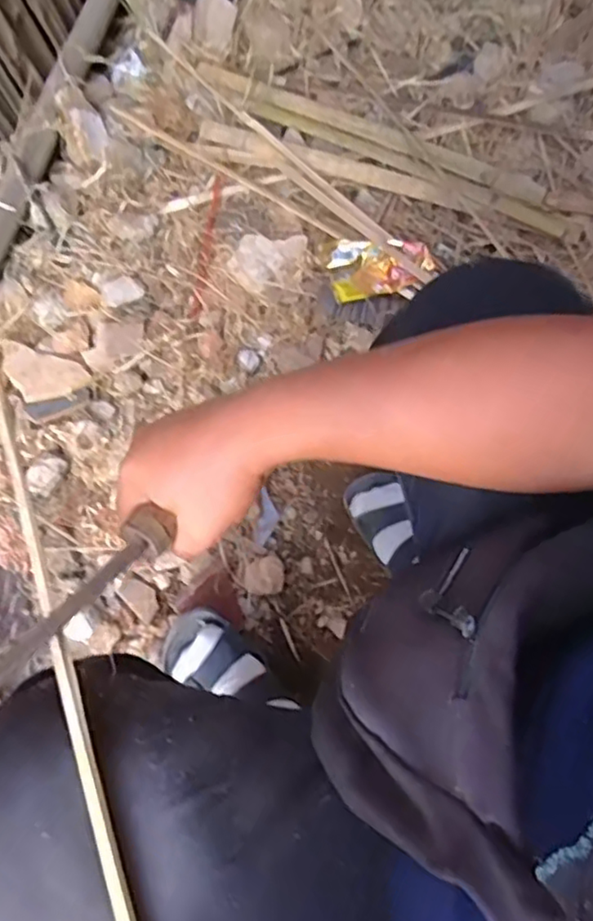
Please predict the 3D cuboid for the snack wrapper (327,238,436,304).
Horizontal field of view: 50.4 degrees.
[{"bbox_3d":[0.113,-0.268,0.872,0.141,0.032,0.099,-10,70,1],"label":"snack wrapper"}]

